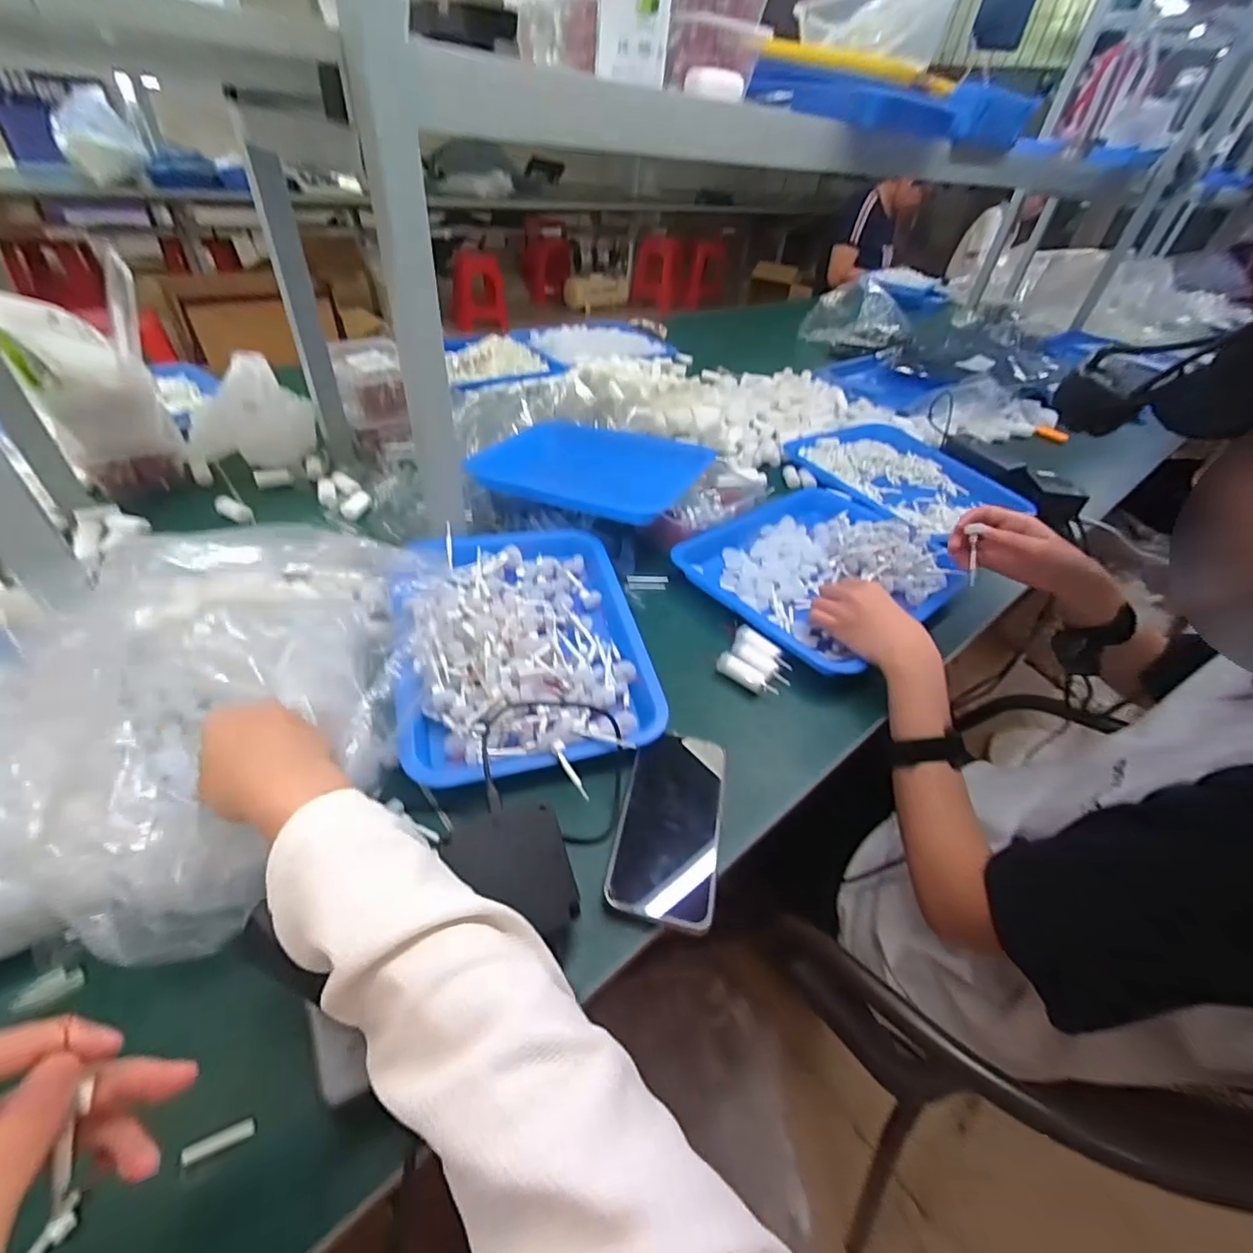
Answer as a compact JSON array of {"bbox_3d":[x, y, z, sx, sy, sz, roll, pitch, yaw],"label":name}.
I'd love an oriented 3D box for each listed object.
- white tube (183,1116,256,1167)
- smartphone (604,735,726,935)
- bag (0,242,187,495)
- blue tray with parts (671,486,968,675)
[{"bbox_3d":[-0.210,0.265,0.284,0.032,0.007,0.008,-14,47,-22],"label":"white tube"},{"bbox_3d":[0.036,0.149,0.433,0.076,0.016,0.154,12,43,5],"label":"smartphone"},{"bbox_3d":[-0.636,-0.273,0.671,0.124,0.206,0.162,-25,52,-30],"label":"bag"},{"bbox_3d":[0.256,-0.088,0.699,0.350,0.045,0.261,-28,53,-32],"label":"blue tray with parts"}]

